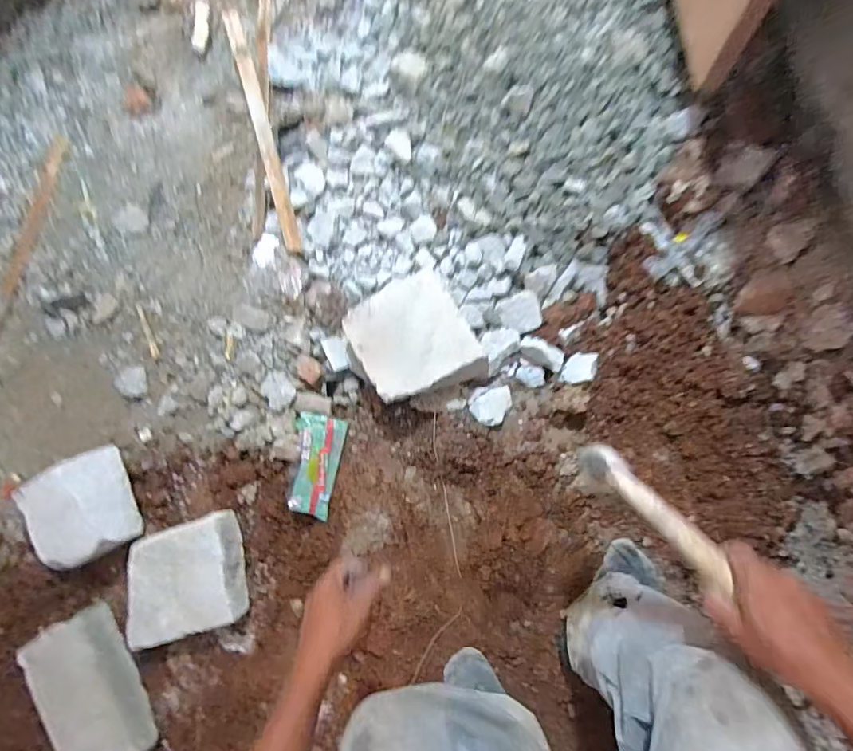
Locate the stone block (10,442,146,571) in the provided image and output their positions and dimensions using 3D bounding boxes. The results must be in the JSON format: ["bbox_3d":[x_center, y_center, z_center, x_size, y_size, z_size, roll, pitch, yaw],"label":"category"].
[{"bbox_3d":[-0.729,0.286,1.005,0.232,0.119,0.210,-21,85,9],"label":"stone block"}]

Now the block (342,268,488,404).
[{"bbox_3d":[-0.022,-0.063,0.872,0.217,0.100,0.212,-22,85,9],"label":"block"}]

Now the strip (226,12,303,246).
[{"bbox_3d":[-0.334,-0.503,0.973,0.034,0.009,0.512,-15,86,-15],"label":"strip"}]

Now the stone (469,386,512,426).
[{"bbox_3d":[0.119,0.057,0.886,0.078,0.050,0.069,-3,88,10],"label":"stone"}]

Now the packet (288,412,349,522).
[{"bbox_3d":[-0.227,0.179,0.947,0.095,0.031,0.198,13,91,10],"label":"packet"}]

